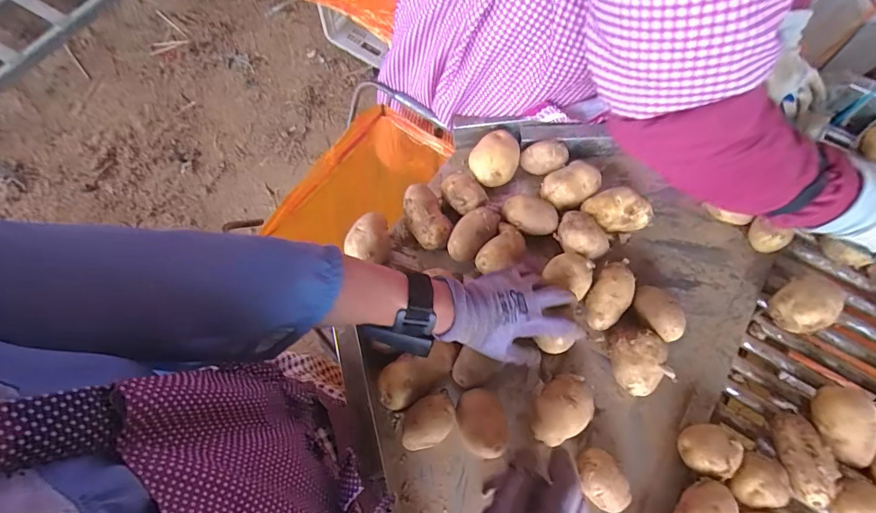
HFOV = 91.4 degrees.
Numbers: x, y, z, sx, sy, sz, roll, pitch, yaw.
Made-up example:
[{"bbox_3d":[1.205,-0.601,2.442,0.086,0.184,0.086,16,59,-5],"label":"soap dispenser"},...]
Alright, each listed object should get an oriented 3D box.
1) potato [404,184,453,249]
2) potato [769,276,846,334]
[{"bbox_3d":[-0.016,-0.048,0.575,0.049,0.044,0.090,-28,71,-11],"label":"potato"},{"bbox_3d":[0.425,0.058,0.498,0.070,0.063,0.055,-20,69,-8],"label":"potato"}]

